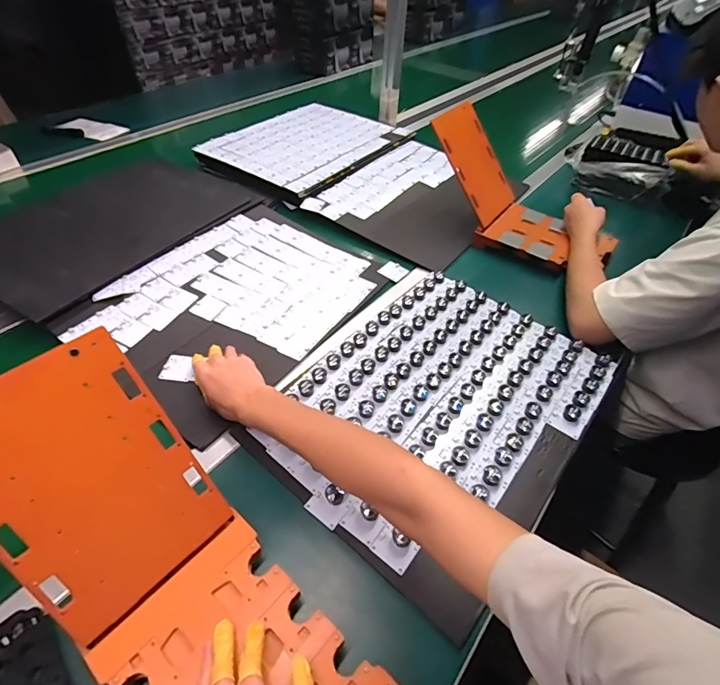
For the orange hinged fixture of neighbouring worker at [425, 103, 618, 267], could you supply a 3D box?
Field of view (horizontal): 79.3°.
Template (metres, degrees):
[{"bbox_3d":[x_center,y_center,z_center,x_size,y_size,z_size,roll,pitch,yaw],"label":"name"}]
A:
[{"bbox_3d":[0.332,-0.309,0.884,0.391,0.201,0.173,35,55,22],"label":"orange hinged fixture of neighbouring worker"}]

